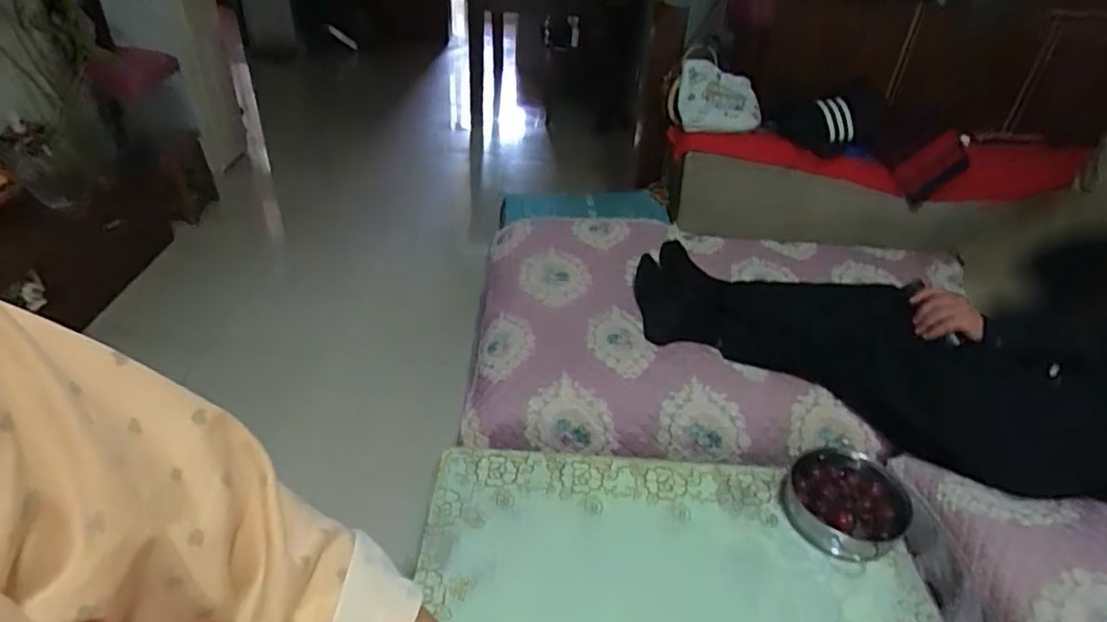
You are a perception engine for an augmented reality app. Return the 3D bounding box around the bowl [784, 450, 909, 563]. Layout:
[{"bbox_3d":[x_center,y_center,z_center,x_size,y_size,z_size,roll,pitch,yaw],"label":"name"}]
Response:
[{"bbox_3d":[0.427,0.279,0.923,0.159,0.055,0.159,3,36,-2],"label":"bowl"}]

